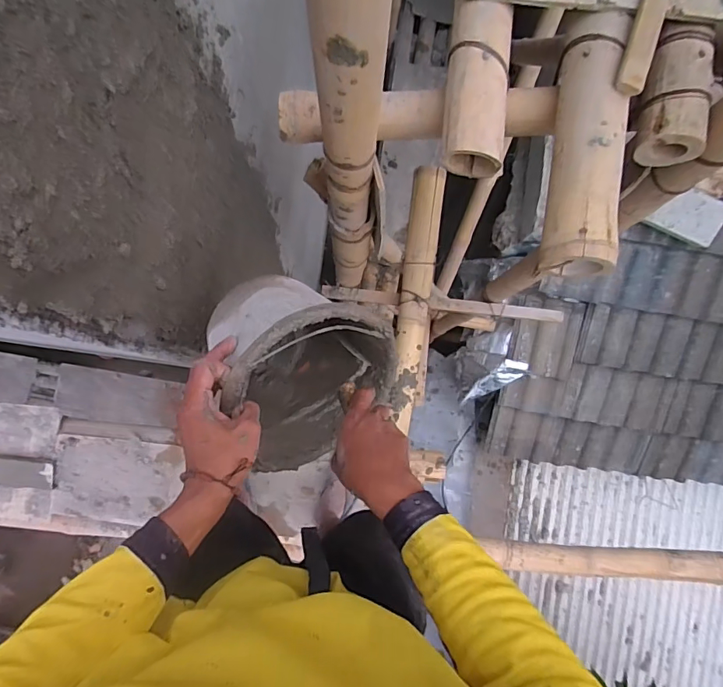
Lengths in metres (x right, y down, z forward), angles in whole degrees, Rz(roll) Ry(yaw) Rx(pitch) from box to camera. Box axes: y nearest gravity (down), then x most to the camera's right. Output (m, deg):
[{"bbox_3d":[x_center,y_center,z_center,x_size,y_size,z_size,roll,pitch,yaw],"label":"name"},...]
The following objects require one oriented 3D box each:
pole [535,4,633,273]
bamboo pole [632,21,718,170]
[{"bbox_3d":[0.269,-0.241,0.551,0.080,0.063,0.314,8,84,-2],"label":"pole"},{"bbox_3d":[0.383,-0.304,0.559,0.069,0.066,0.145,8,84,-2],"label":"bamboo pole"}]

